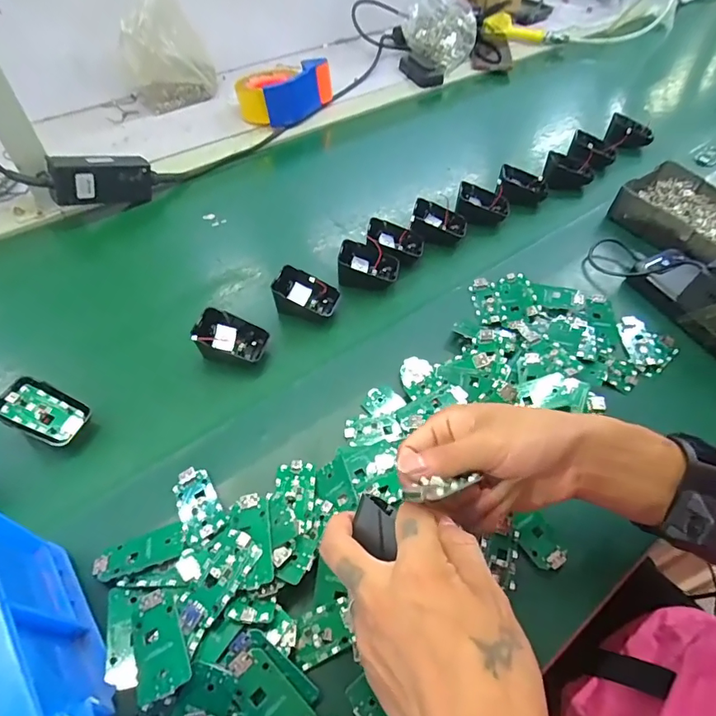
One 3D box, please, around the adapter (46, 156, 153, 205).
[{"bbox_3d":[-0.320,-0.225,0.586,0.114,0.051,0.030,-18,53,-38],"label":"adapter"}]

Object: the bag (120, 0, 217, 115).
[{"bbox_3d":[-0.311,-0.501,0.750,0.138,0.159,0.107,-15,54,-13],"label":"bag"}]

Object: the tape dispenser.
[{"bbox_3d":[-0.125,-0.436,0.768,0.141,0.073,0.103,-36,61,-25],"label":"tape dispenser"}]

